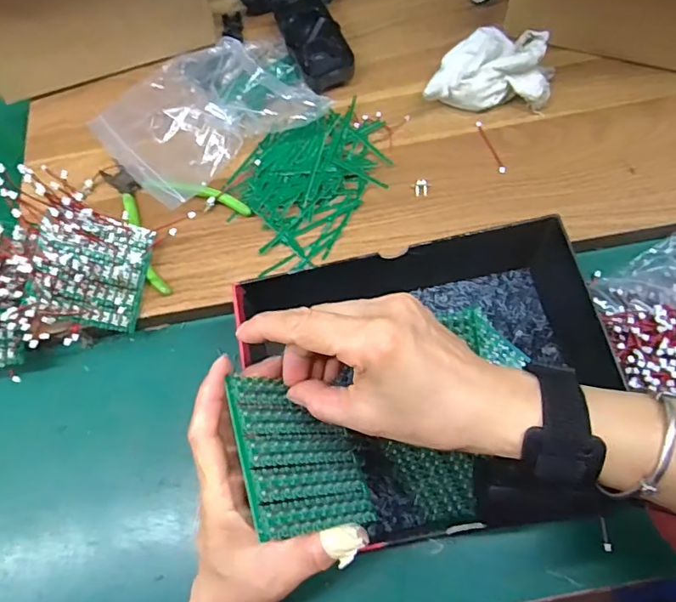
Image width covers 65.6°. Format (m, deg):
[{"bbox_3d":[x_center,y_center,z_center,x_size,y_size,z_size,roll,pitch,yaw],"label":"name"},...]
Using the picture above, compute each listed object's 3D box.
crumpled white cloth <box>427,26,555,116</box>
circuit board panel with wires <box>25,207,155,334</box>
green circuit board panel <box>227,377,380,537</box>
[{"bbox_3d":[0.137,-0.212,0.471,0.120,0.060,0.073,-3,68,4],"label":"crumpled white cloth"},{"bbox_3d":[-0.193,-0.025,0.416,0.083,0.010,0.085,17,78,-39],"label":"circuit board panel with wires"},{"bbox_3d":[-0.019,0.083,0.293,0.080,0.004,0.083,14,47,-38],"label":"green circuit board panel"}]

